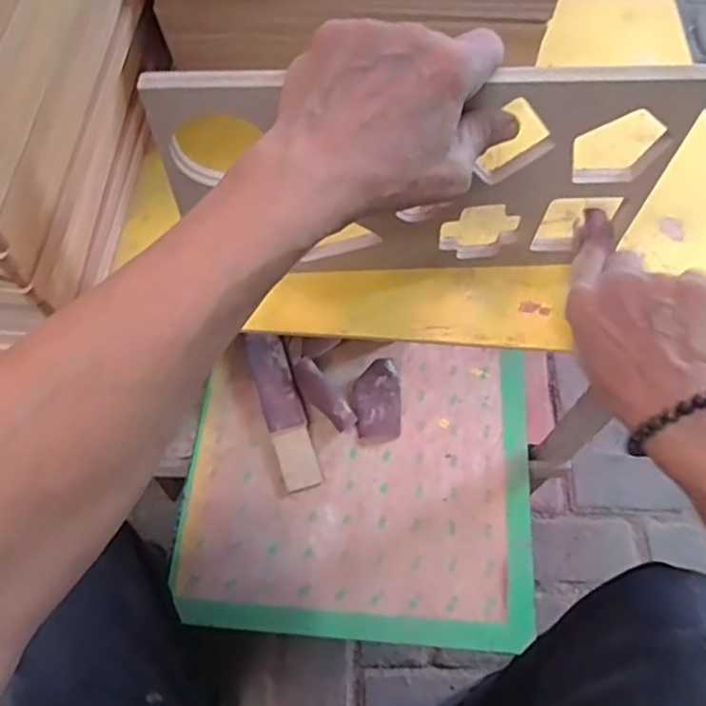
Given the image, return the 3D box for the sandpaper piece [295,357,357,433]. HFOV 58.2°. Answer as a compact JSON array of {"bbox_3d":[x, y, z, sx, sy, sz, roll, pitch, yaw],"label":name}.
[{"bbox_3d":[-0.037,0.051,0.772,0.031,0.015,0.101,-37,82,-14],"label":"sandpaper piece"}]

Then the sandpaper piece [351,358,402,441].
[{"bbox_3d":[0.030,0.058,0.787,0.059,0.021,0.098,0,65,-1],"label":"sandpaper piece"}]

